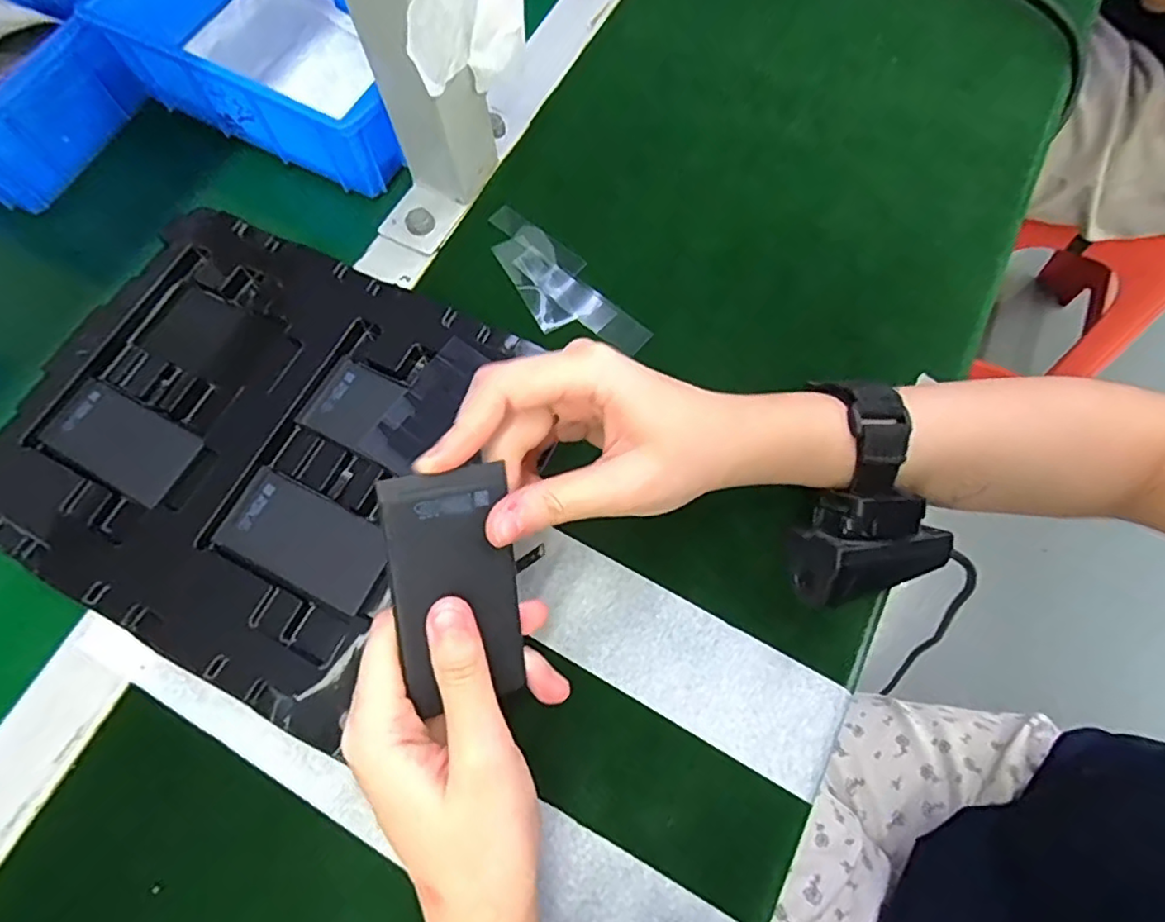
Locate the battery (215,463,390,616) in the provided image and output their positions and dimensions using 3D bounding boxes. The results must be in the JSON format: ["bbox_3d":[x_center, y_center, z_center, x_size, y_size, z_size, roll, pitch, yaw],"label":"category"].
[{"bbox_3d":[-0.139,0.038,0.313,0.086,0.004,0.044,26,73,10],"label":"battery"}]

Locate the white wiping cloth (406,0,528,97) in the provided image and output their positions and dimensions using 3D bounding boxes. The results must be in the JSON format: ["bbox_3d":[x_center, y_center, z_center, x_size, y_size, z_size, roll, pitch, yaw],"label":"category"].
[{"bbox_3d":[-0.057,-0.210,0.306,0.067,0.059,0.020,-41,74,-12],"label":"white wiping cloth"}]

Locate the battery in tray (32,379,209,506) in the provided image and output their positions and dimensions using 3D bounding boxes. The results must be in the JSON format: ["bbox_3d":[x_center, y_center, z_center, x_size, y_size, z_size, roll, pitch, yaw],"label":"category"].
[{"bbox_3d":[-0.251,-0.012,0.342,0.089,0.005,0.043,27,74,11],"label":"battery in tray"}]

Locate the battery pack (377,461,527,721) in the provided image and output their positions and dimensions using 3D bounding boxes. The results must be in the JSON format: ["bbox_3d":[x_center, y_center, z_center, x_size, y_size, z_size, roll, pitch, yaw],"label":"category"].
[{"bbox_3d":[-0.044,0.045,0.223,0.043,0.005,0.085,-10,102,-25],"label":"battery pack"}]

